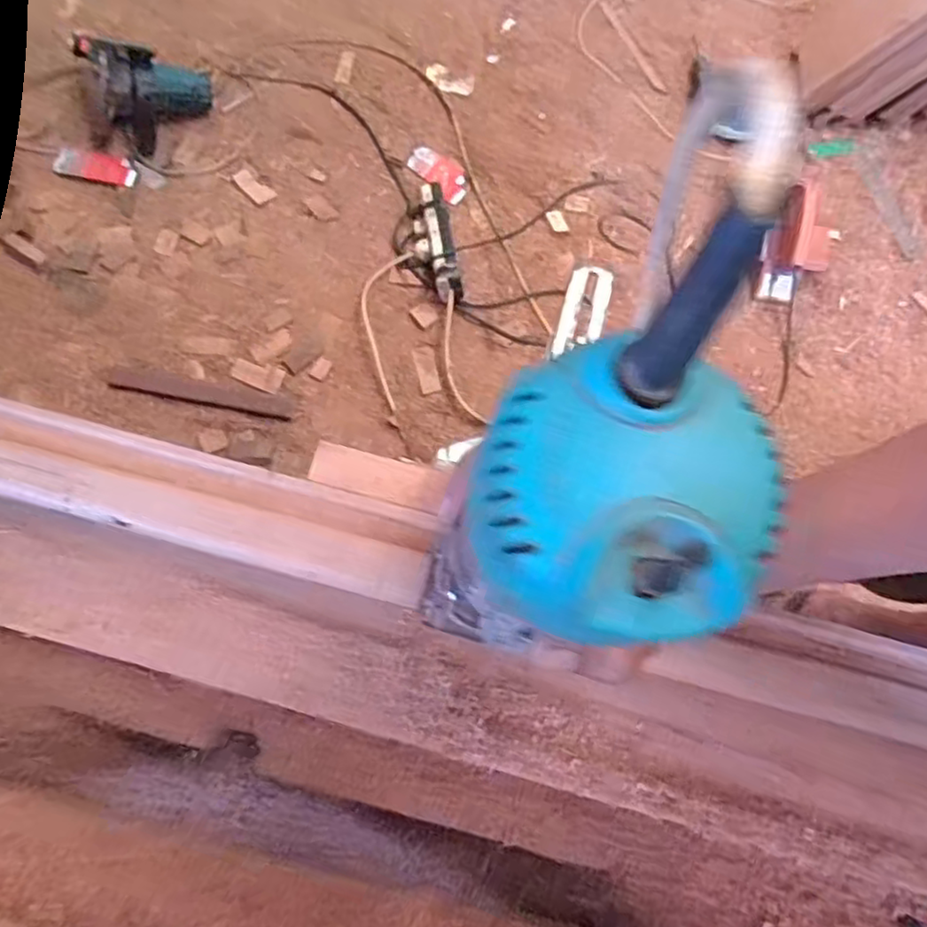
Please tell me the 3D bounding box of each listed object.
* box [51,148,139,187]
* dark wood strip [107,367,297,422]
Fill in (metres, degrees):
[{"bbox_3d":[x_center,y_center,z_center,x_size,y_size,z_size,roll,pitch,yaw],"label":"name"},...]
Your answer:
[{"bbox_3d":[-0.768,-0.622,1.429,0.172,0.016,0.066,12,69,1],"label":"box"},{"bbox_3d":[-0.449,-0.120,1.174,0.311,0.017,0.044,10,69,0],"label":"dark wood strip"}]

